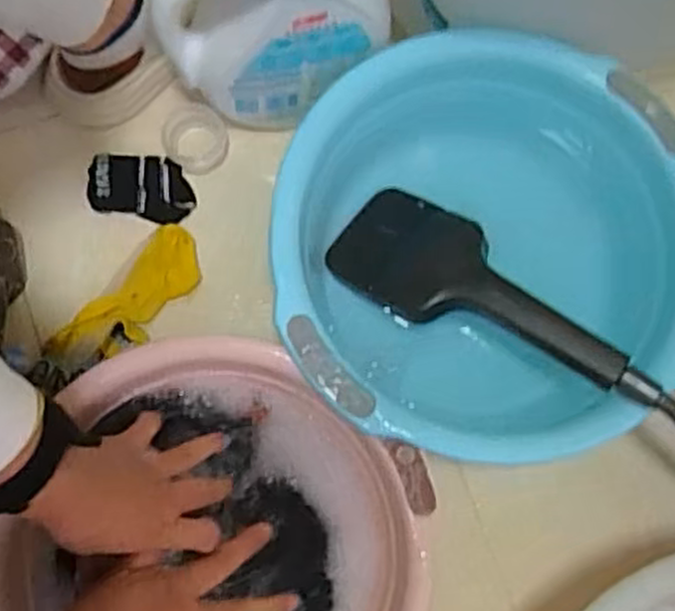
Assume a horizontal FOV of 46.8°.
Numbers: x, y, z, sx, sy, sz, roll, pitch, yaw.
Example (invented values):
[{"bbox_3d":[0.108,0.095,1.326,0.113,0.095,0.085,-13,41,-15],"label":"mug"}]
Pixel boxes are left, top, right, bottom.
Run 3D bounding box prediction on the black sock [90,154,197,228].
[{"bbox_3d":[-0.168,-0.103,0.671,0.085,0.034,0.051,12,78,1],"label":"black sock"}]

